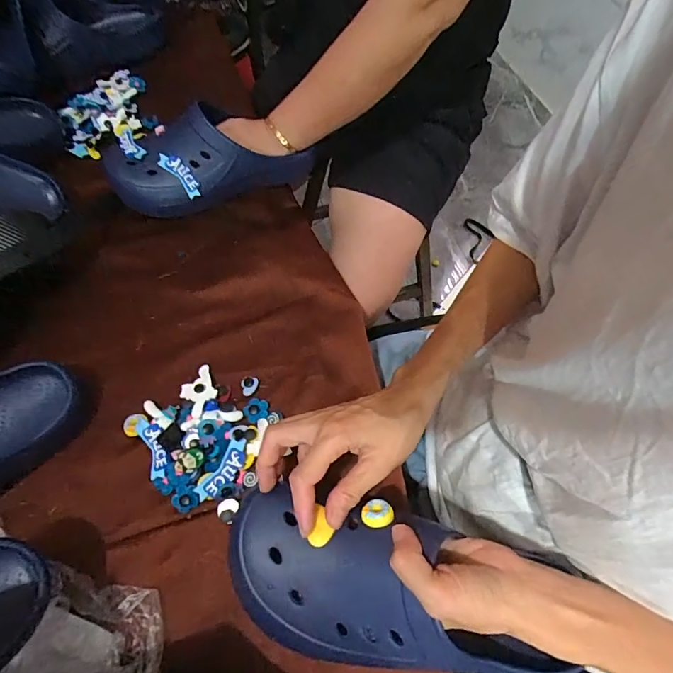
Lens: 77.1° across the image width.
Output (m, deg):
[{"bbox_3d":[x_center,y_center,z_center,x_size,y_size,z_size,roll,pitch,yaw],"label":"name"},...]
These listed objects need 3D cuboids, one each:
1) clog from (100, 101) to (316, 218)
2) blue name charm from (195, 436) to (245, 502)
[{"bbox_3d":[-0.162,-0.232,0.550,0.256,0.092,0.099,-23,65,-12],"label":"clog"},{"bbox_3d":[-0.105,0.124,0.396,0.021,0.009,0.062,32,66,15],"label":"blue name charm"}]

